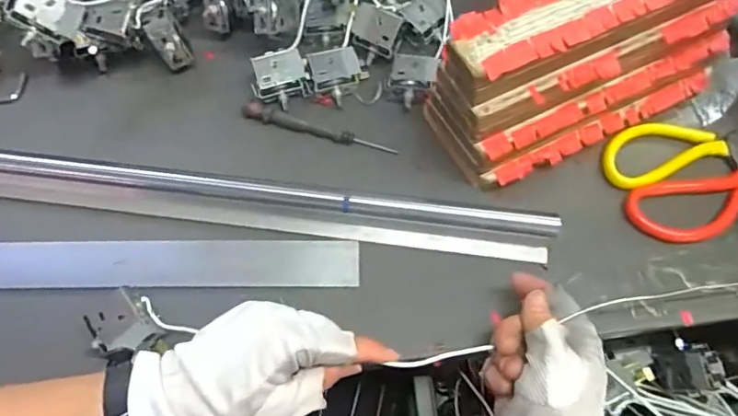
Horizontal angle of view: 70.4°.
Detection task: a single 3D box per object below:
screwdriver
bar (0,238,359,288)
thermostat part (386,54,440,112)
[{"bbox_3d":[-0.045,-0.070,0.463,0.143,0.010,0.012,18,66,10],"label":"screwdriver"},{"bbox_3d":[-0.318,0.045,0.411,0.615,0.007,0.038,-1,64,2],"label":"bar"},{"bbox_3d":[0.039,-0.113,0.471,0.041,0.024,0.044,12,65,8],"label":"thermostat part"}]

